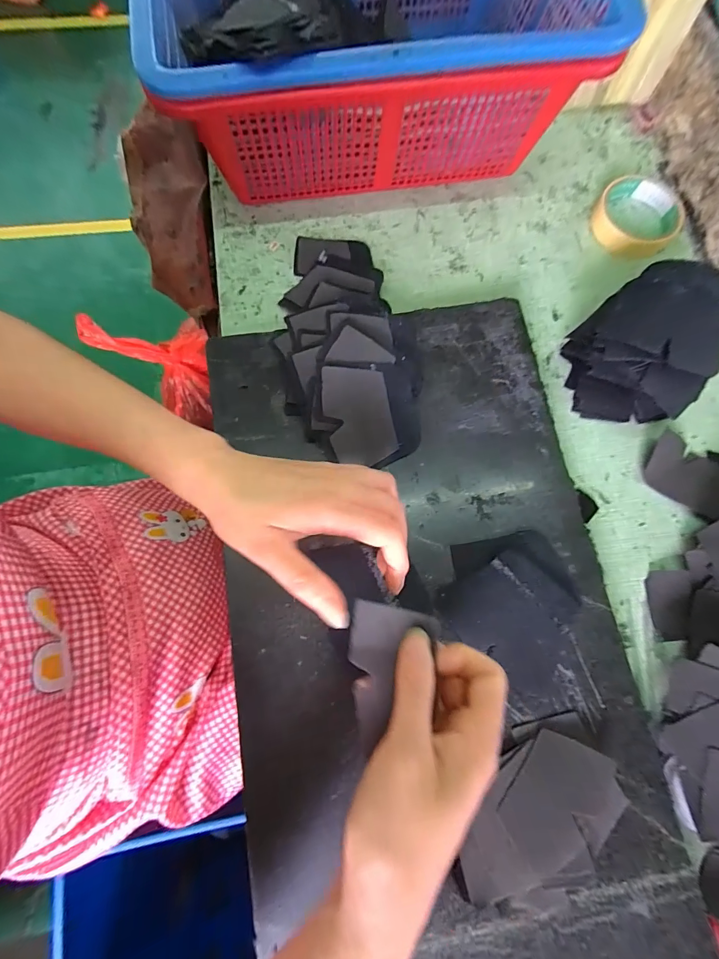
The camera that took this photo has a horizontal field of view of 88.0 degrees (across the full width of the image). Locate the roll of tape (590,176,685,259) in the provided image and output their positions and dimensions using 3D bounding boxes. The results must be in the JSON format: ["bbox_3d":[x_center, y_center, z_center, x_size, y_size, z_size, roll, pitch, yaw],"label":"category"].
[{"bbox_3d":[0.298,-0.283,0.399,0.084,0.017,0.099,44,78,8],"label":"roll of tape"}]

